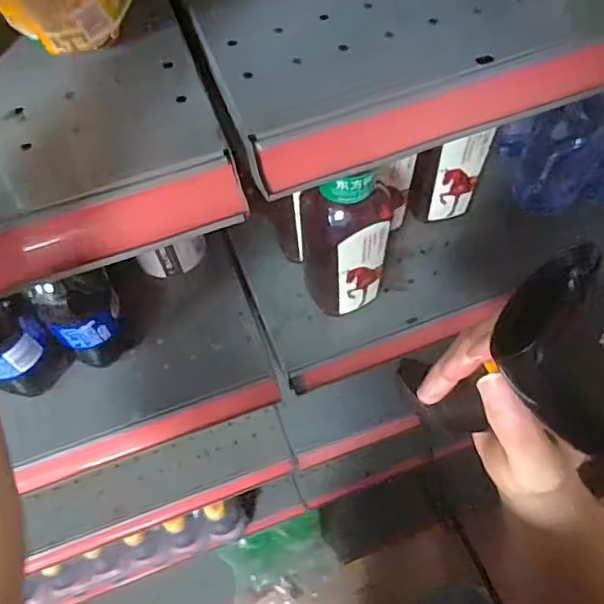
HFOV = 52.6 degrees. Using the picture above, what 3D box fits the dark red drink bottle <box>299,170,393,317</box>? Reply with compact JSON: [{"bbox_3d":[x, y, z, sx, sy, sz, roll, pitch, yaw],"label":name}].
[{"bbox_3d":[0.037,-0.048,0.486,0.074,0.166,0.056,-3,61,0],"label":"dark red drink bottle"}]

